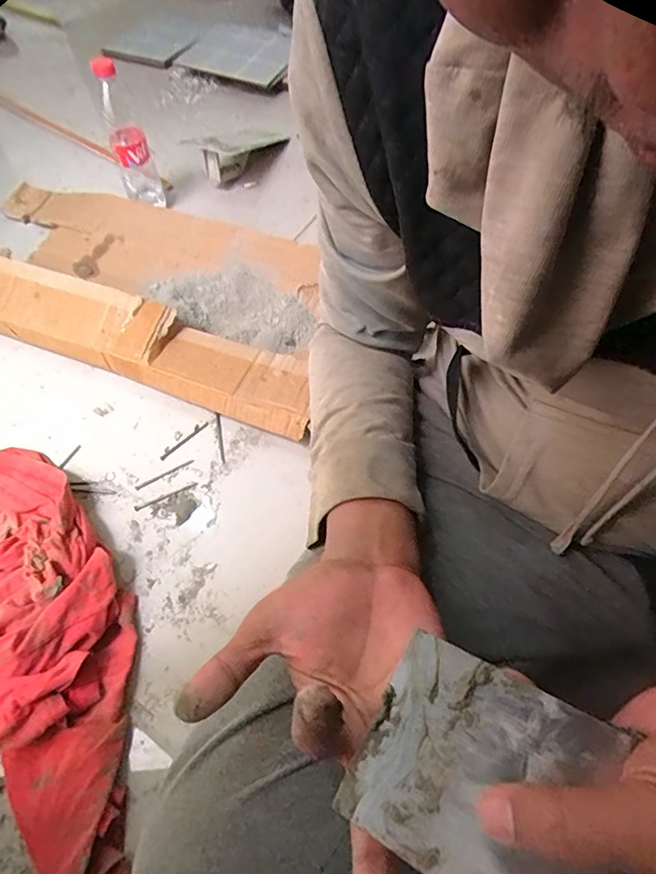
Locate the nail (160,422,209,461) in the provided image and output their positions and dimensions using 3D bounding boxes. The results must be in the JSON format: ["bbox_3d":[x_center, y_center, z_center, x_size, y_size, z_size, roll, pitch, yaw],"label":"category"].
[{"bbox_3d":[-0.179,0.005,0.617,0.073,0.004,0.007,-41,66,-21],"label":"nail"}]

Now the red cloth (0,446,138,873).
[{"bbox_3d":[-0.281,0.190,0.464,0.178,0.066,0.462,-31,63,-17],"label":"red cloth"}]

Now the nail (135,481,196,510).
[{"bbox_3d":[-0.189,0.069,0.576,0.074,0.004,0.006,-23,61,-13],"label":"nail"}]

